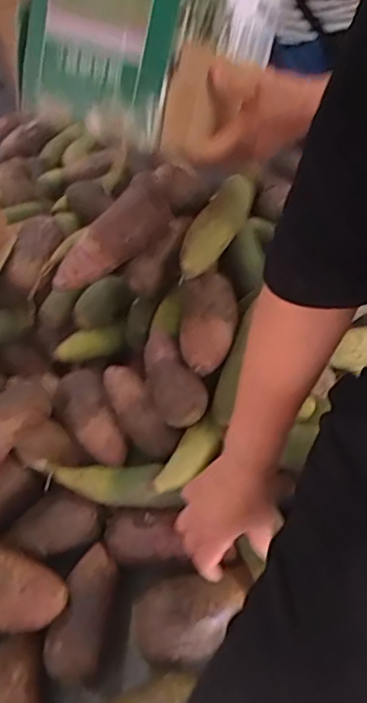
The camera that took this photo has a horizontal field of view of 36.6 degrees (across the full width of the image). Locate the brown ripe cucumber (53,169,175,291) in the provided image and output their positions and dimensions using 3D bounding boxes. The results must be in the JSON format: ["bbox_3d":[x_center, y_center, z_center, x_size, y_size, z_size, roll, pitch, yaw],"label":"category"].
[{"bbox_3d":[-0.099,-0.161,0.762,0.199,0.068,0.066,-45,56,-7],"label":"brown ripe cucumber"}]

